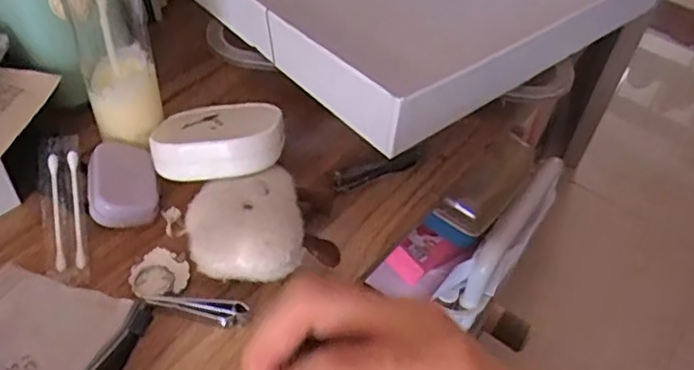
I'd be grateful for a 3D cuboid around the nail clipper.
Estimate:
[{"bbox_3d":[-0.082,0.068,0.334,0.053,0.011,0.012,6,47,0],"label":"nail clipper"}]

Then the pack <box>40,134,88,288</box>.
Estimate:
[{"bbox_3d":[-0.168,0.013,0.366,0.025,0.010,0.095,-6,64,-16],"label":"pack"}]

